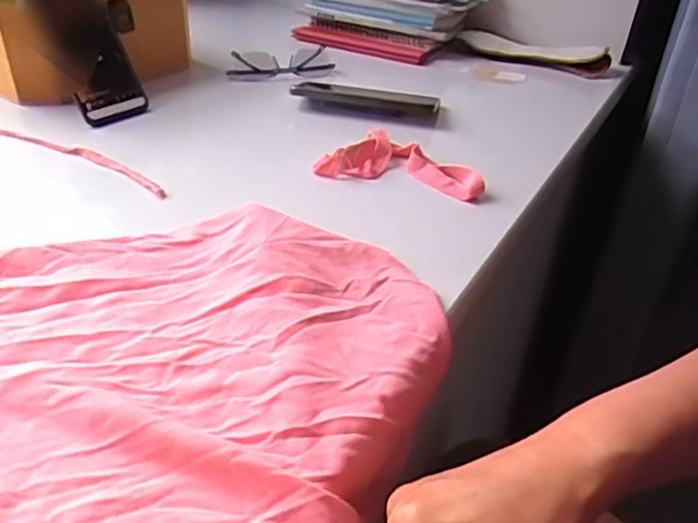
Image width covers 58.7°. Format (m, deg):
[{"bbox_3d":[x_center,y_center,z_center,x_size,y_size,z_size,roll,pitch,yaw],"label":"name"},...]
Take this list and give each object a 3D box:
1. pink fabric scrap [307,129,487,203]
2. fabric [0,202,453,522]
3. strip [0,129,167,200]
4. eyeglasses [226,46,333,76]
[{"bbox_3d":[0.050,-0.093,0.582,0.152,0.031,0.069,11,35,10],"label":"pink fabric scrap"},{"bbox_3d":[-0.123,0.064,0.344,0.305,0.036,0.322,14,35,16],"label":"fabric"},{"bbox_3d":[-0.262,-0.101,0.580,0.257,0.012,0.018,20,37,24],"label":"strip"},{"bbox_3d":[-0.087,-0.261,0.811,0.135,0.034,0.038,-17,40,-28],"label":"eyeglasses"}]

